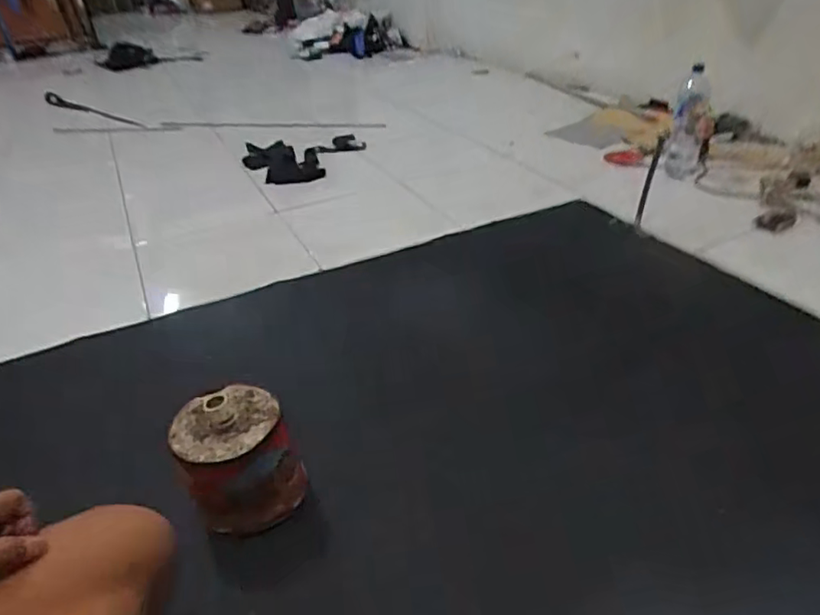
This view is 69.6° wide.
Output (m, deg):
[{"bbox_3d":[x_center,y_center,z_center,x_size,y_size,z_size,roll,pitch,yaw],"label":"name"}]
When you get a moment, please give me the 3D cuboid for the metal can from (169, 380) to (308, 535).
[{"bbox_3d":[-0.232,0.208,0.797,0.130,0.170,0.147,-20,36,-22],"label":"metal can"}]

